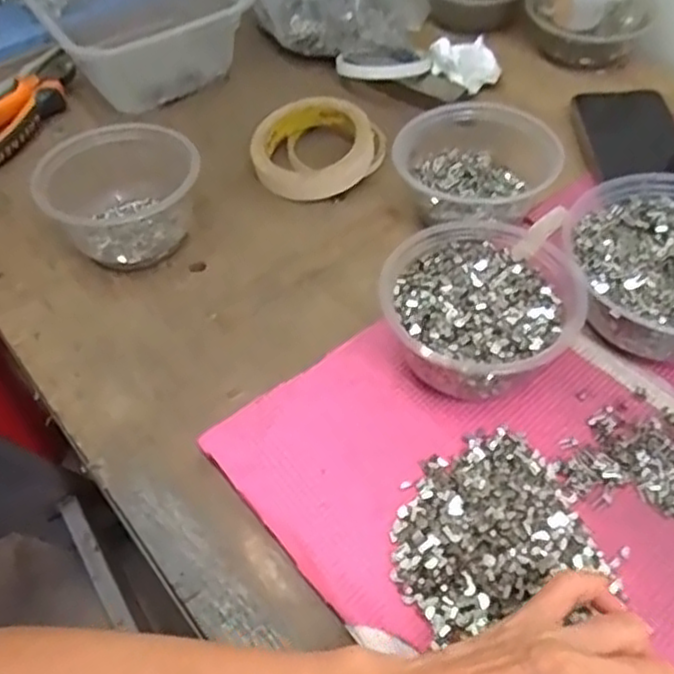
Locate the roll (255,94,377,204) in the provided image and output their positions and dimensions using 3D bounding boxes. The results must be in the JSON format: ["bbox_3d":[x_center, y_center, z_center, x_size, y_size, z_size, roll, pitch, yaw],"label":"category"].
[{"bbox_3d":[-0.020,-0.157,0.592,0.096,0.032,0.096,-2,52,3],"label":"roll"}]

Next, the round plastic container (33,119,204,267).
[{"bbox_3d":[-0.158,-0.107,0.539,0.108,0.065,0.108,-2,52,3],"label":"round plastic container"}]

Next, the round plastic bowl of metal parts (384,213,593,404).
[{"bbox_3d":[0.086,-0.014,0.443,0.113,0.059,0.119,-19,53,-9],"label":"round plastic bowl of metal parts"}]

